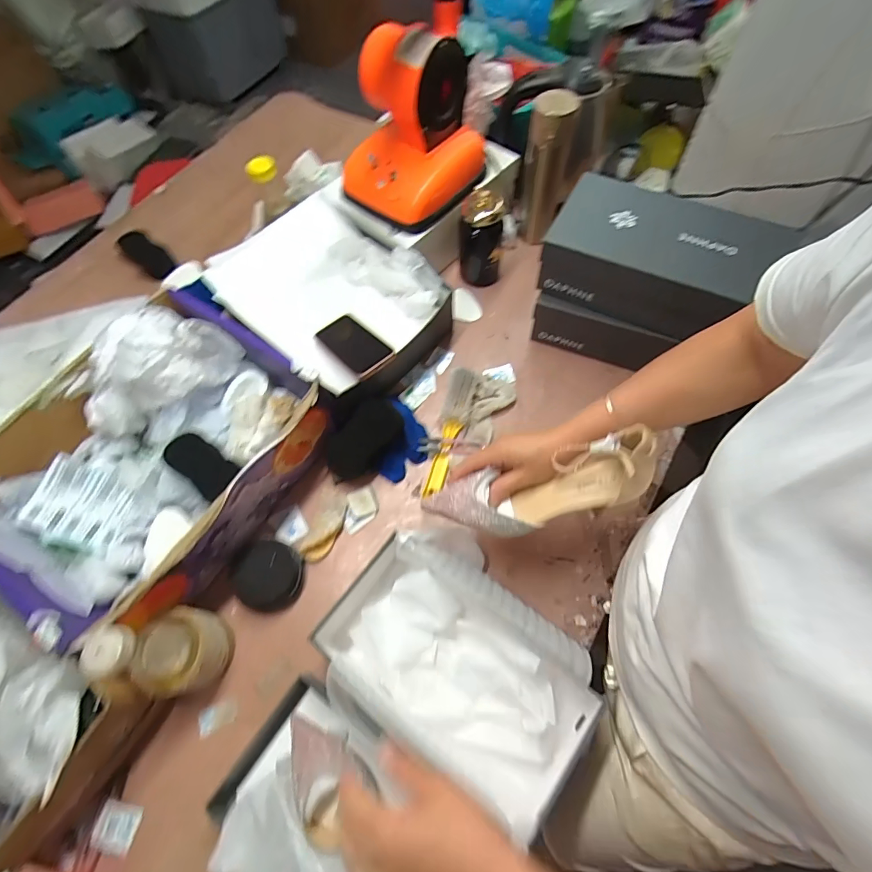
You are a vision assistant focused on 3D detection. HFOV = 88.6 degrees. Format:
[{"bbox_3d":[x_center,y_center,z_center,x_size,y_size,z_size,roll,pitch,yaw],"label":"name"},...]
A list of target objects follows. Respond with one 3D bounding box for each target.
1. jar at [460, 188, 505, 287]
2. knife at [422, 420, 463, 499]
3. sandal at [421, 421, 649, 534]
[{"bbox_3d":[0.079,-0.345,0.788,0.072,0.166,0.065,5,65,5],"label":"jar"},{"bbox_3d":[0.010,0.035,0.676,0.027,0.014,0.127,16,67,10],"label":"knife"},{"bbox_3d":[0.105,0.060,0.480,0.246,0.062,0.067,-16,63,18],"label":"sandal"}]

